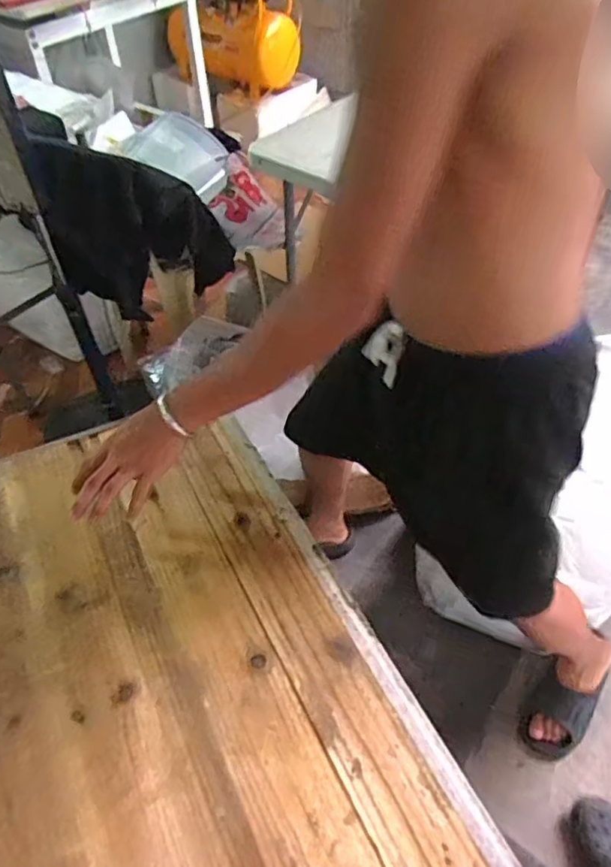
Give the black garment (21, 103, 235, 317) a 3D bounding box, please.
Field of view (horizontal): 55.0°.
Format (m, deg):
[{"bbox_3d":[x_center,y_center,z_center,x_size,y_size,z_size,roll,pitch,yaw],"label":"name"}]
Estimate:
[{"bbox_3d":[-0.357,-0.468,1.316,0.404,0.413,0.078,-27,54,-21],"label":"black garment"}]

